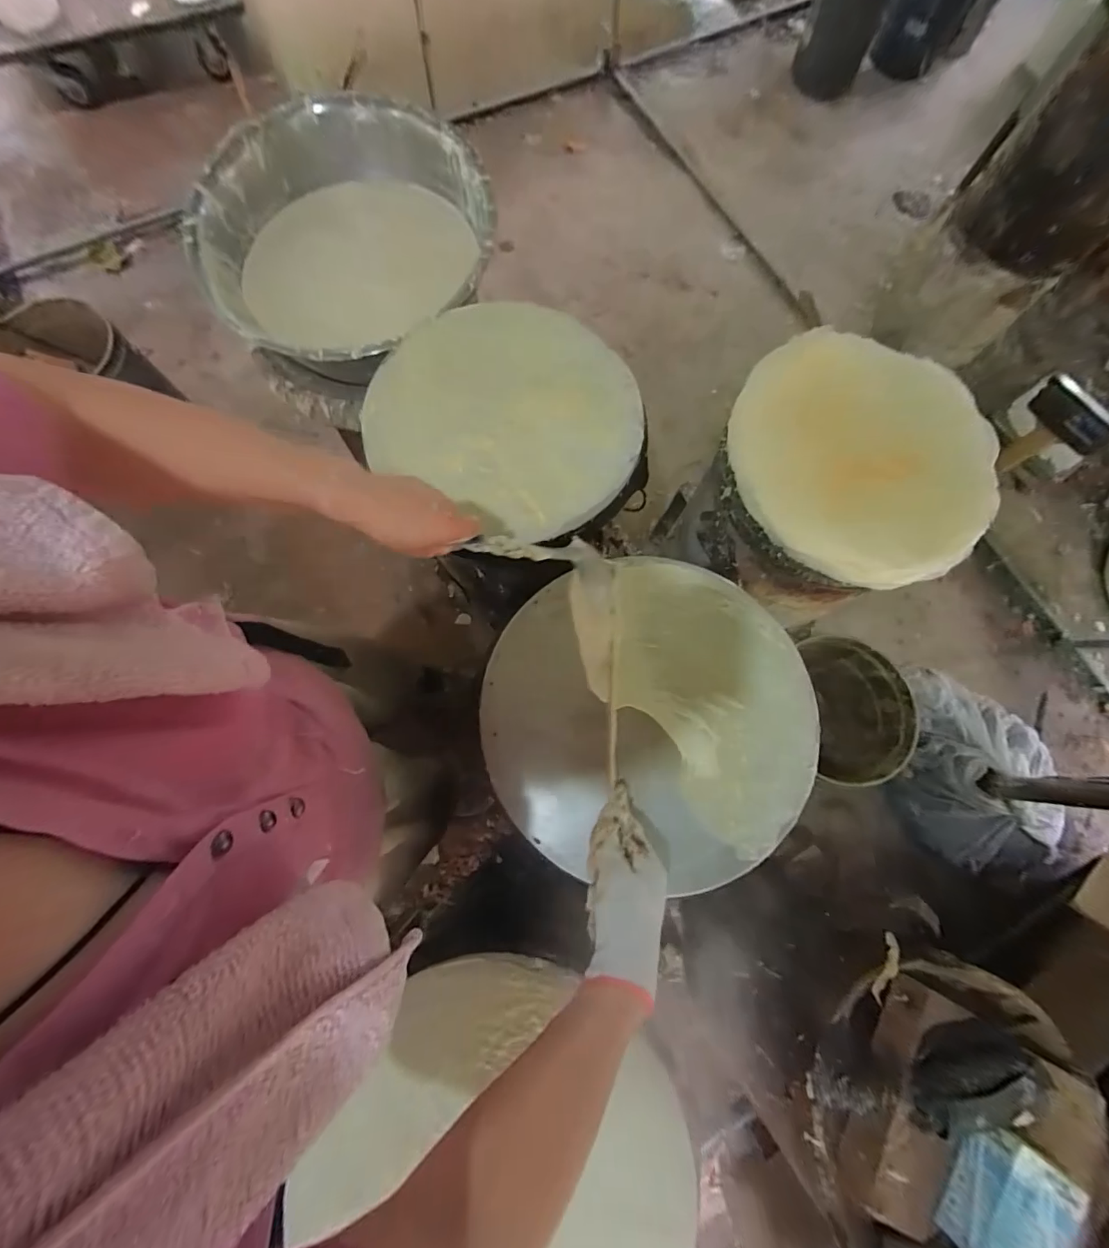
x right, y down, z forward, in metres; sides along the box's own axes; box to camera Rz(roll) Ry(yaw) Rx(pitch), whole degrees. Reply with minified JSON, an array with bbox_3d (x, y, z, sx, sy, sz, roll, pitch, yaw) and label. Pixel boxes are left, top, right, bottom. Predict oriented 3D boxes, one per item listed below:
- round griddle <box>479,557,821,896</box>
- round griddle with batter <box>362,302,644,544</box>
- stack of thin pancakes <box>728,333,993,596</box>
[{"bbox_3d":[0.109,0.099,0.563,0.373,0.028,0.361,0,77,0],"label":"round griddle"},{"bbox_3d":[-0.059,-0.308,0.664,0.361,0.027,0.340,0,77,0],"label":"round griddle with batter"},{"bbox_3d":[0.440,-0.243,0.679,0.363,0.046,0.341,36,79,8],"label":"stack of thin pancakes"}]

